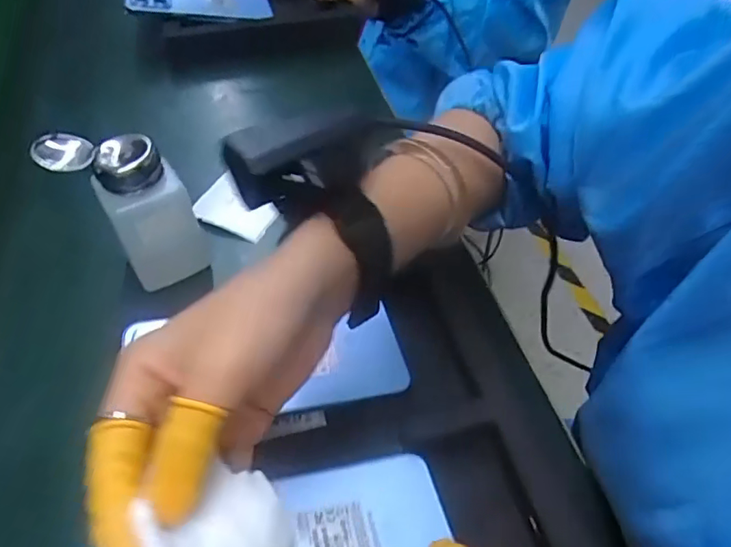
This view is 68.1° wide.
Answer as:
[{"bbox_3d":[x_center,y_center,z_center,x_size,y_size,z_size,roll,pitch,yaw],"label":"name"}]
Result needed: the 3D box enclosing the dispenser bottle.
[{"bbox_3d":[-0.160,-0.041,0.374,0.071,0.113,0.056,-31,56,-23],"label":"dispenser bottle"}]

